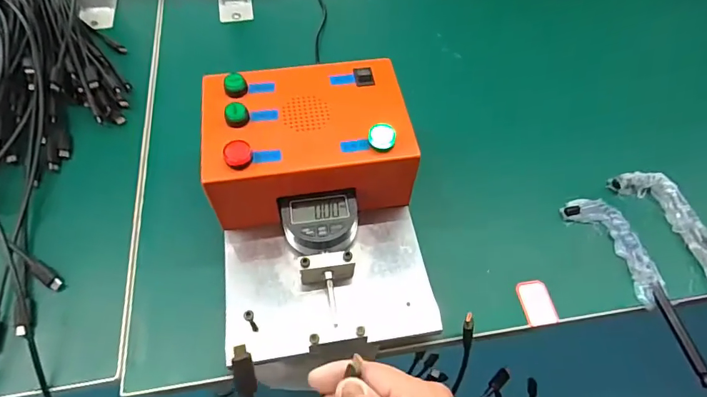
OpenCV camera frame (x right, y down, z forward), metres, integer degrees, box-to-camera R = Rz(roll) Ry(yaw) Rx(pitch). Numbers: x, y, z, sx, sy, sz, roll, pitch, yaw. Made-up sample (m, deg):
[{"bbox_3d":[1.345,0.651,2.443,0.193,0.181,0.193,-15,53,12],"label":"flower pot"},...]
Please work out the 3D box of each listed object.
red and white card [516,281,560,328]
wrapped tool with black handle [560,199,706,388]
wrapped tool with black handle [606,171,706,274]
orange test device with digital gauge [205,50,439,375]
[{"bbox_3d":[0.144,0.081,0.340,0.024,0.005,0.035,-9,59,-7],"label":"red and white card"},{"bbox_3d":[0.233,0.062,0.347,0.040,0.012,0.158,-22,61,-14],"label":"wrapped tool with black handle"},{"bbox_3d":[0.289,0.046,0.357,0.038,0.019,0.178,-20,61,-13],"label":"wrapped tool with black handle"},{"bbox_3d":[-0.027,0.008,0.332,0.148,0.105,0.203,-8,59,-6],"label":"orange test device with digital gauge"}]

